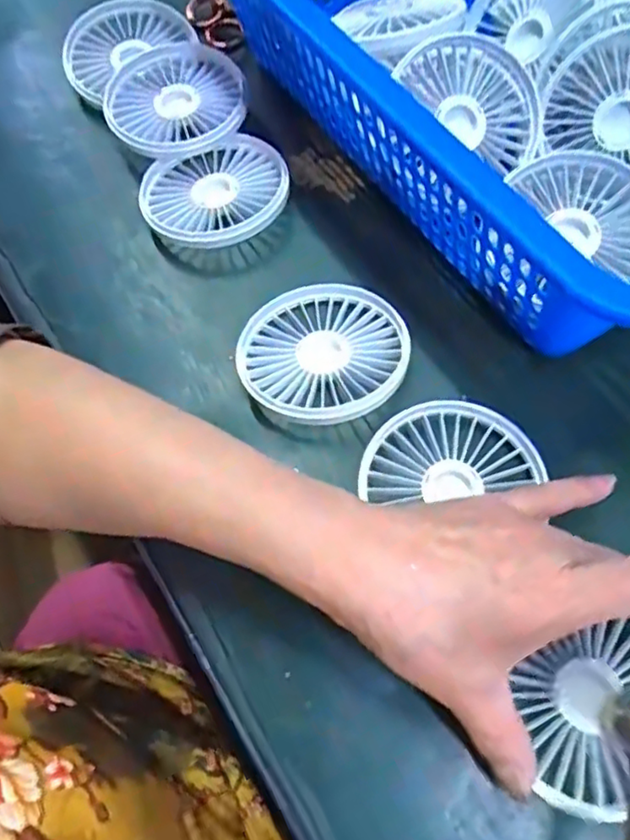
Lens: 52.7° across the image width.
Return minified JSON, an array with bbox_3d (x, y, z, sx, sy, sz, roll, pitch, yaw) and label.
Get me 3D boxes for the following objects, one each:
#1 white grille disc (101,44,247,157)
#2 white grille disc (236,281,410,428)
[{"bbox_3d":[-0.091,-0.210,0.418,0.089,0.014,0.088,0,68,0],"label":"white grille disc"},{"bbox_3d":[0.005,-0.034,0.339,0.087,0.017,0.088,-4,54,6],"label":"white grille disc"}]

